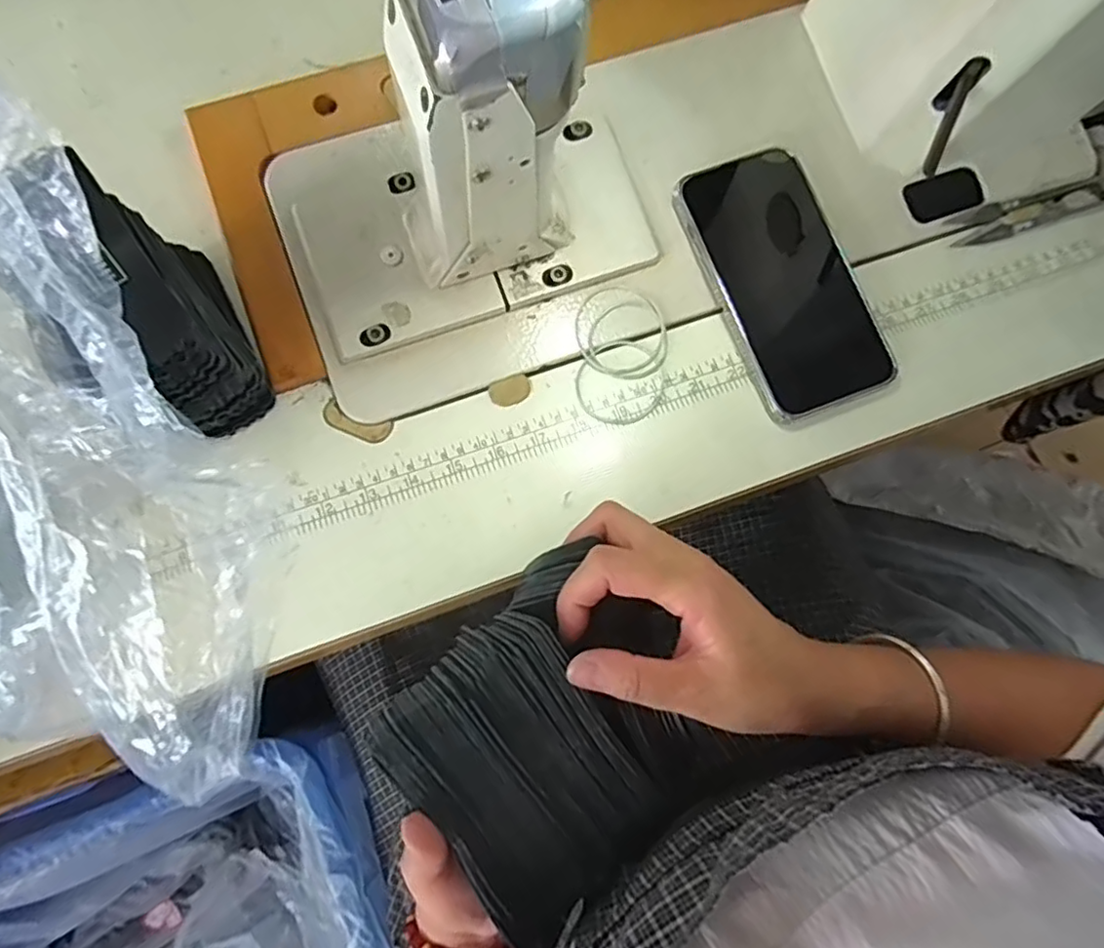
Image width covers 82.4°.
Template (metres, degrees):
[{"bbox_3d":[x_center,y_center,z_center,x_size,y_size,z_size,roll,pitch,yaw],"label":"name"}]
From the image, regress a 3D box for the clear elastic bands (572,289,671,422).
[{"bbox_3d":[0.042,-0.072,0.377,0.057,0.007,0.087,-1,74,-1],"label":"clear elastic bands"}]

